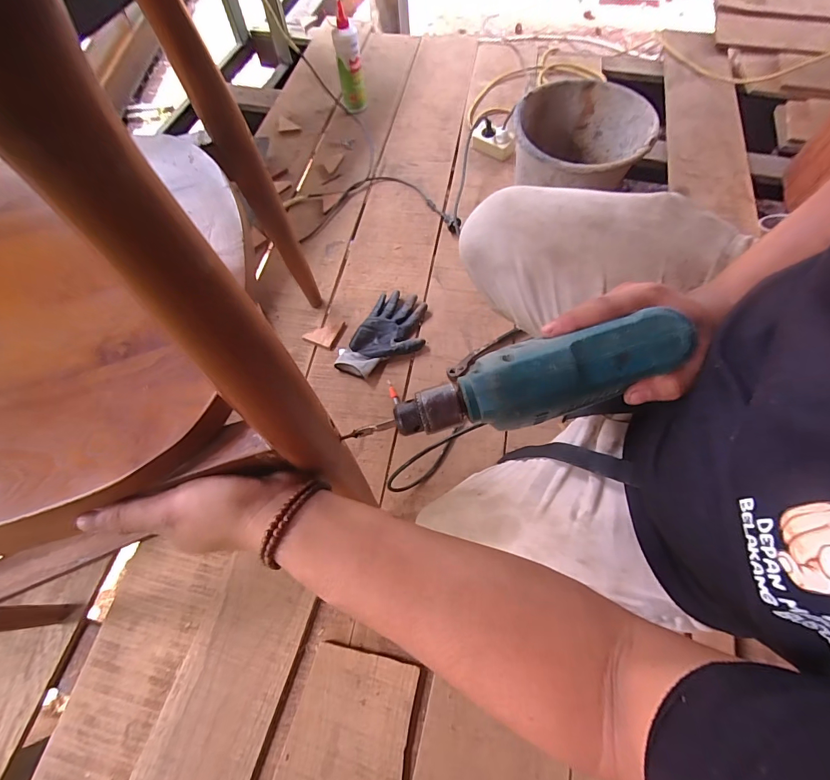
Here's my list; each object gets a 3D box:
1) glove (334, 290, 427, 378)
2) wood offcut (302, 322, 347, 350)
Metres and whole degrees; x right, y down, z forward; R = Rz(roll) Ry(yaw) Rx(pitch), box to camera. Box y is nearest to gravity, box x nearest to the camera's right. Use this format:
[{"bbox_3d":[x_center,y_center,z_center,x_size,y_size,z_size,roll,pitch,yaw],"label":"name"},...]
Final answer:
[{"bbox_3d":[-0.054,-0.109,0.798,0.130,0.026,0.211,28,68,15],"label":"glove"},{"bbox_3d":[-0.190,-0.123,0.822,0.070,0.009,0.068,18,66,11],"label":"wood offcut"}]

